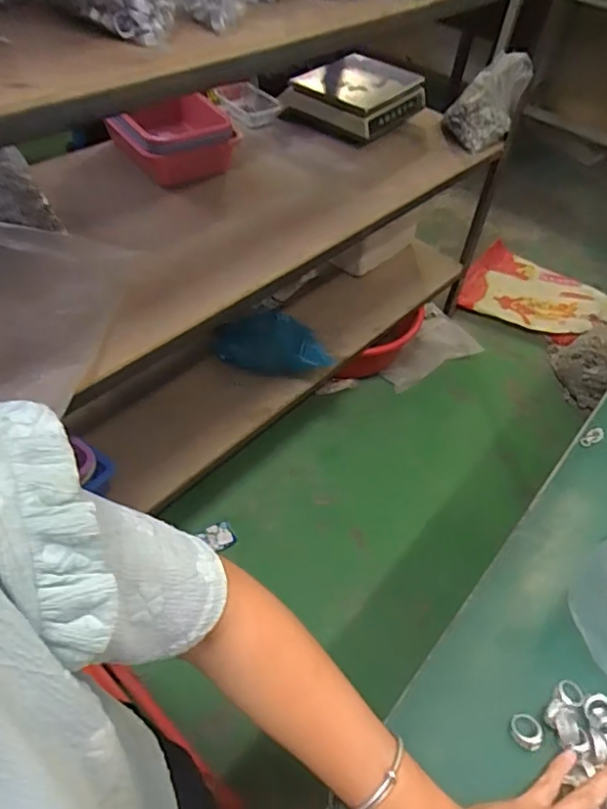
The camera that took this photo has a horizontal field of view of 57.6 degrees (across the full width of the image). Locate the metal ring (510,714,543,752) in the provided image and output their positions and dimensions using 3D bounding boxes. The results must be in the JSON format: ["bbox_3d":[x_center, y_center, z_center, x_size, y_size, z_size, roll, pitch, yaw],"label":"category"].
[{"bbox_3d":[0.171,0.252,0.424,0.022,0.019,0.023,-14,46,16],"label":"metal ring"}]

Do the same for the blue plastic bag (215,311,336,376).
[{"bbox_3d":[-0.078,-0.131,1.284,0.289,0.162,0.065,13,49,6],"label":"blue plastic bag"}]

